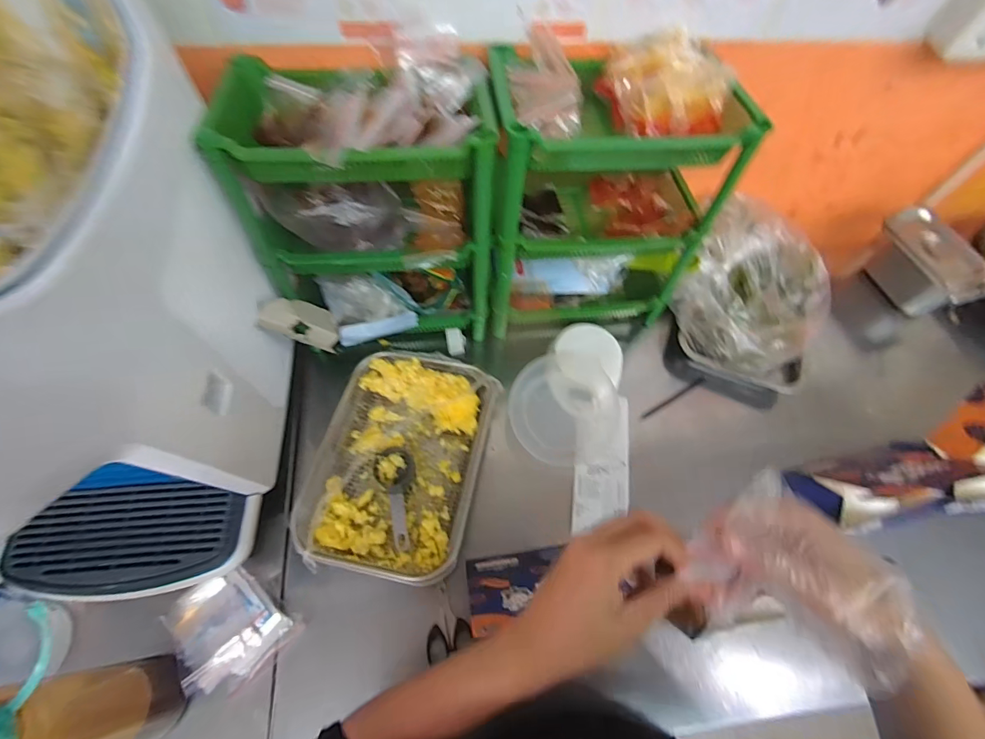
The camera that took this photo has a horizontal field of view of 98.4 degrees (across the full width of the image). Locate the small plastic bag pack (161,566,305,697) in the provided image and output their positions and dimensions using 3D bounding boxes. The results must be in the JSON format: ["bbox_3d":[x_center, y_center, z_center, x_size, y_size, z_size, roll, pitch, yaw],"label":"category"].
[{"bbox_3d":[-0.312,0.301,0.498,0.115,0.022,0.124,-39,71,-20],"label":"small plastic bag pack"}]

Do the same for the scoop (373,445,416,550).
[{"bbox_3d":[-0.129,0.169,0.568,0.051,0.030,0.134,-6,63,-6],"label":"scoop"}]

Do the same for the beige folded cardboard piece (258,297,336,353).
[{"bbox_3d":[-0.257,-0.064,0.572,0.028,0.108,0.047,-28,60,27],"label":"beige folded cardboard piece"}]

